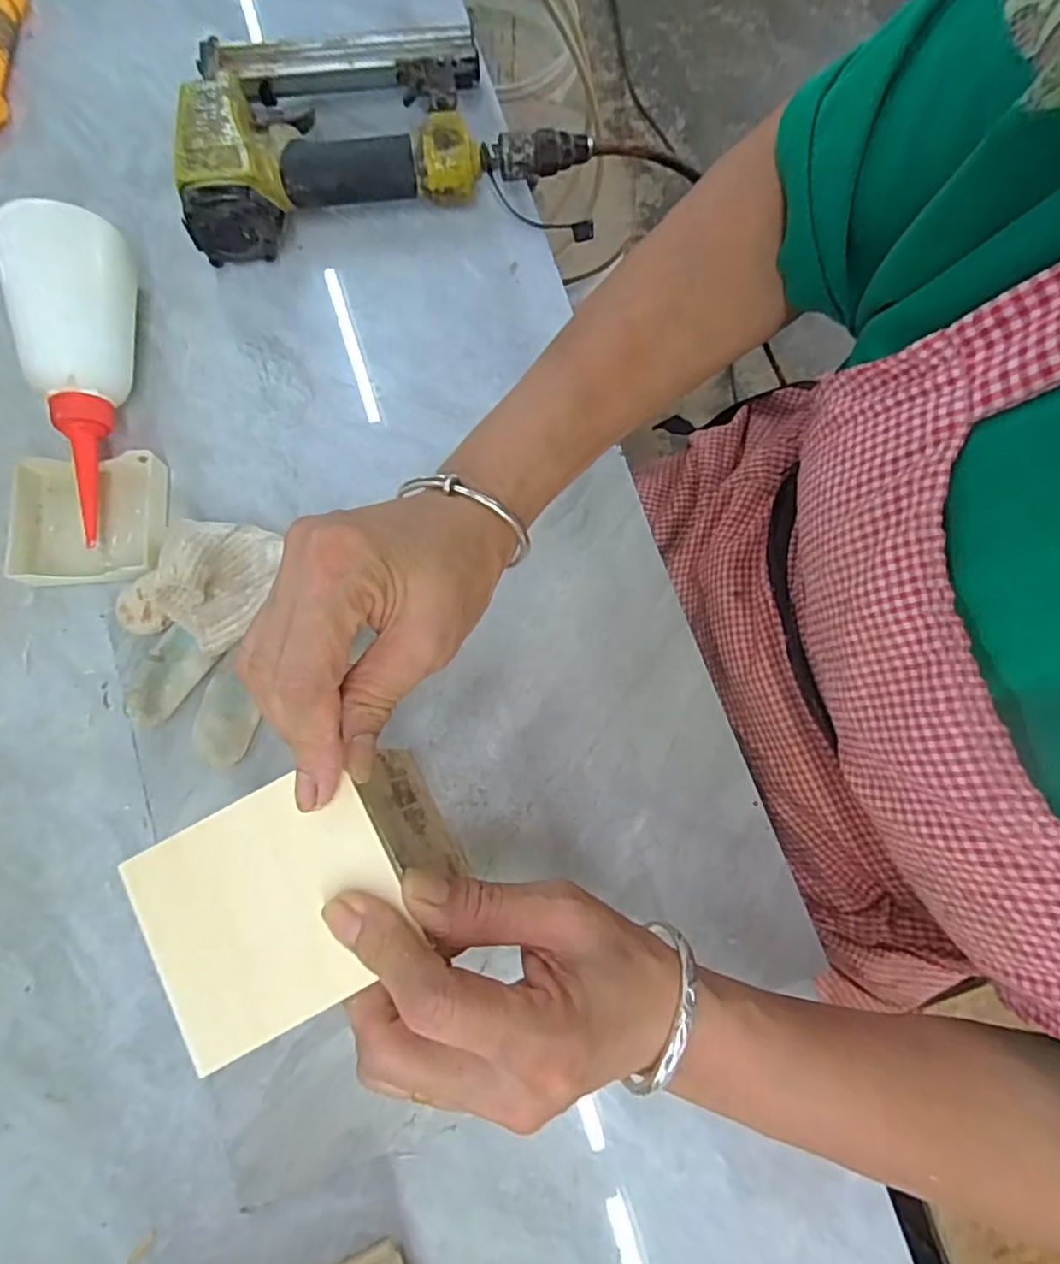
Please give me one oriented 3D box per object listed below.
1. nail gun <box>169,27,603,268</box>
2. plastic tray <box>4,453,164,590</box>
[{"bbox_3d":[-0.097,-0.324,0.394,0.243,0.050,0.139,-15,79,-4],"label":"nail gun"},{"bbox_3d":[-0.246,-0.063,0.352,0.081,0.018,0.073,-4,79,-2],"label":"plastic tray"}]

